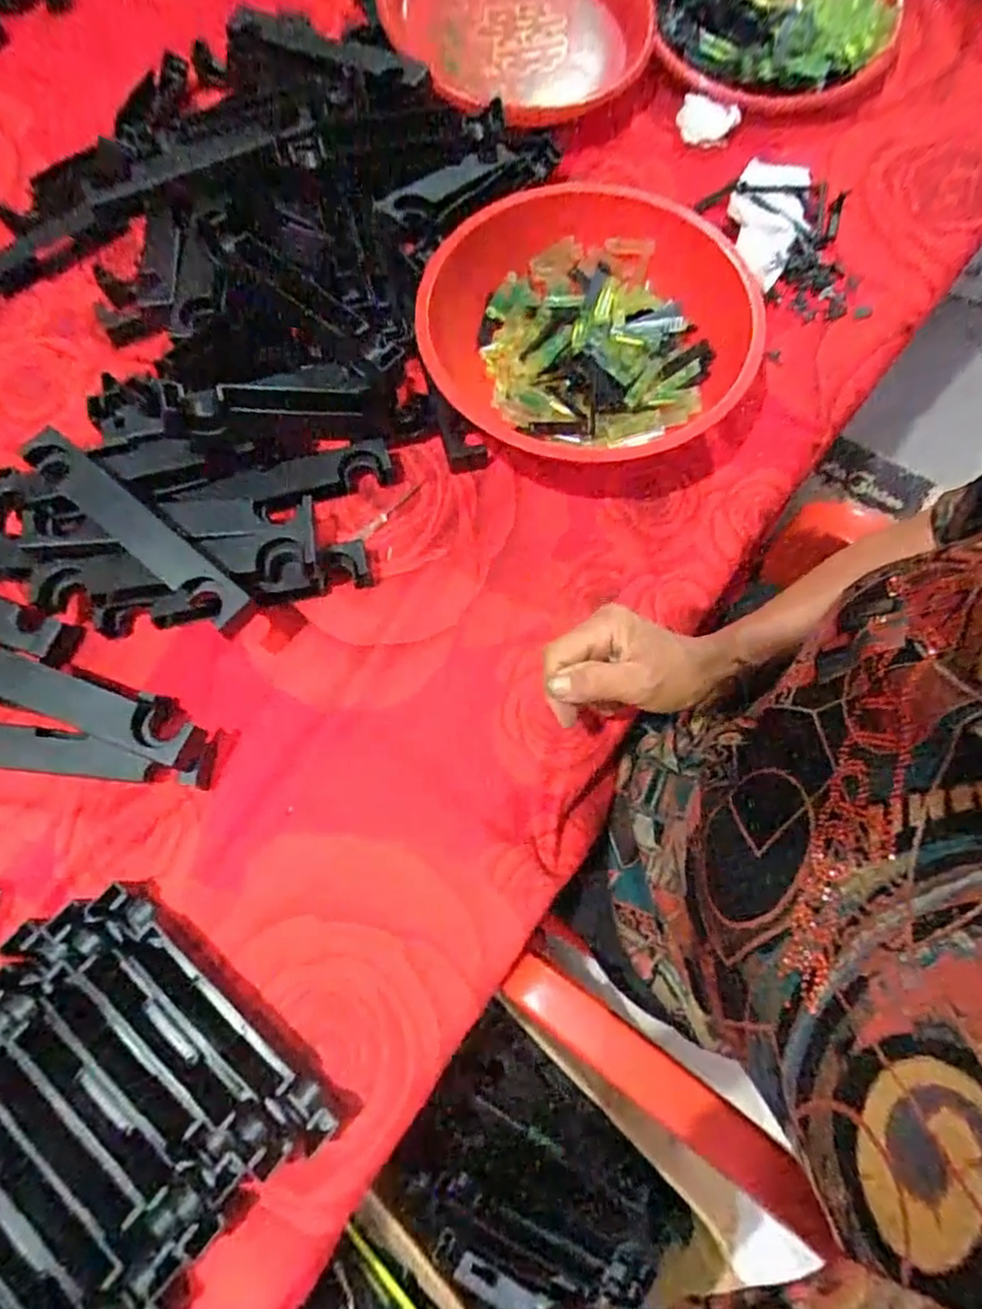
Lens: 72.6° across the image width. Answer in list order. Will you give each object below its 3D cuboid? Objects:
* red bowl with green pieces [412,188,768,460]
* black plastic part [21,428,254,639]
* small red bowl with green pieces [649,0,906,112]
[{"bbox_3d":[0.076,-0.249,0.512,0.236,0.073,0.220,-1,72,2],"label":"red bowl with green pieces"},{"bbox_3d":[-0.232,-0.083,0.440,0.189,0.020,0.030,38,77,13],"label":"black plastic part"},{"bbox_3d":[0.254,-0.606,0.616,0.226,0.058,0.223,-1,72,2],"label":"small red bowl with green pieces"}]

